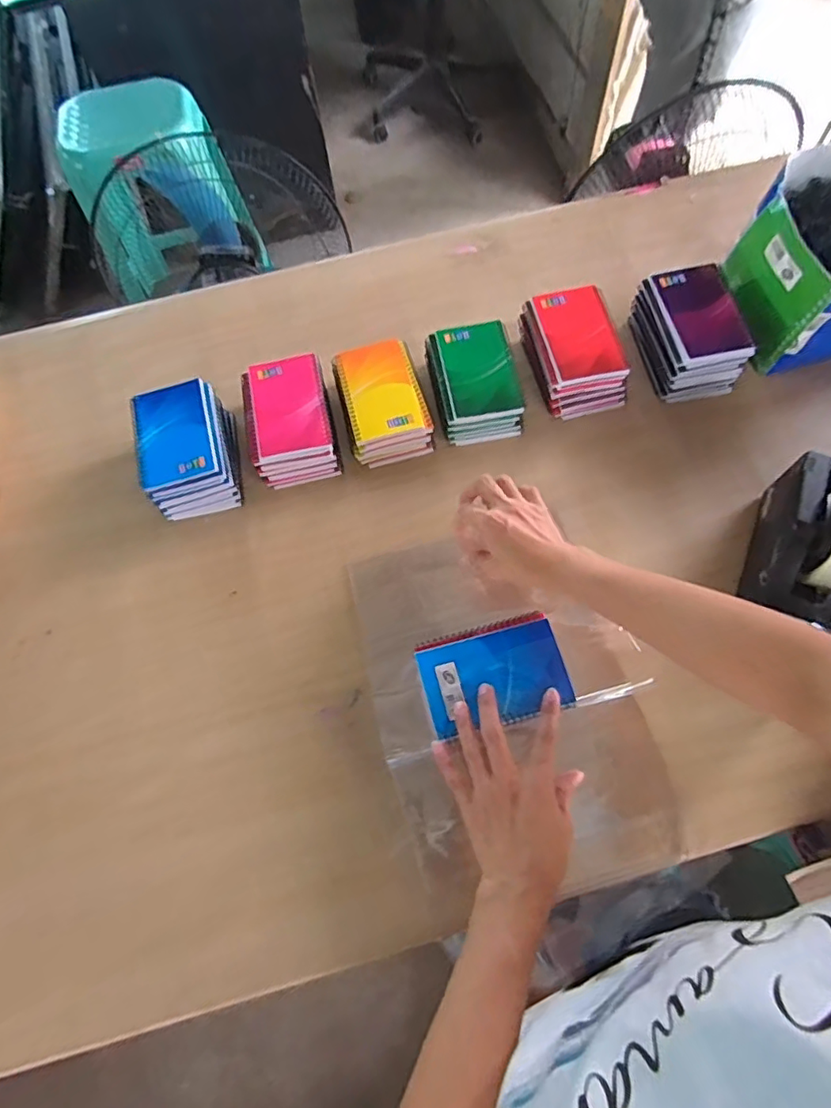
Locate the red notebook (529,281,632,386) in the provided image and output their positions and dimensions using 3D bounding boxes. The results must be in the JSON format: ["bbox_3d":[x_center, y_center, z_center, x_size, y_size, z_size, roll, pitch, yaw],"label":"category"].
[{"bbox_3d":[0.195,-0.266,0.681,0.083,0.015,0.136,-10,68,-2],"label":"red notebook"}]

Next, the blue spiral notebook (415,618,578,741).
[{"bbox_3d":[0.074,0.114,0.528,0.130,0.006,0.082,-15,68,-4],"label":"blue spiral notebook"}]

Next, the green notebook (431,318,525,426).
[{"bbox_3d":[0.073,-0.220,0.682,0.088,0.015,0.131,-9,68,-2],"label":"green notebook"}]

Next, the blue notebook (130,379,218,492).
[{"bbox_3d":[-0.271,-0.134,0.635,0.083,0.009,0.125,-15,68,-4],"label":"blue notebook"}]

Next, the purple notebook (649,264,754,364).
[{"bbox_3d":[0.326,-0.276,0.646,0.077,0.018,0.134,-7,68,-1],"label":"purple notebook"}]

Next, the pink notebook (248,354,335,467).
[{"bbox_3d":[-0.143,-0.169,0.652,0.082,0.016,0.126,-13,68,-3],"label":"pink notebook"}]

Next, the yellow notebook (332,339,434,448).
[{"bbox_3d":[-0.041,-0.195,0.678,0.091,0.015,0.136,-16,68,-4],"label":"yellow notebook"}]

